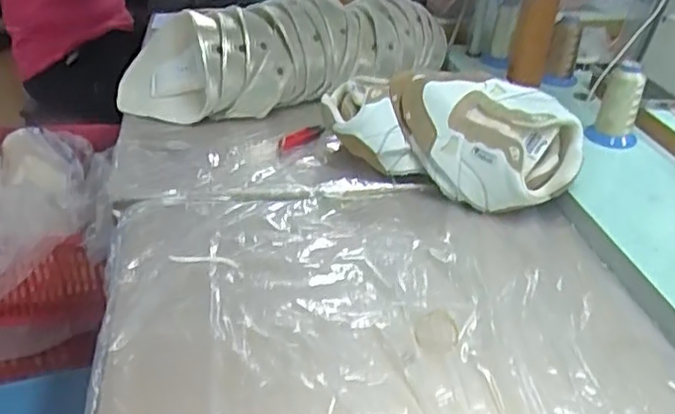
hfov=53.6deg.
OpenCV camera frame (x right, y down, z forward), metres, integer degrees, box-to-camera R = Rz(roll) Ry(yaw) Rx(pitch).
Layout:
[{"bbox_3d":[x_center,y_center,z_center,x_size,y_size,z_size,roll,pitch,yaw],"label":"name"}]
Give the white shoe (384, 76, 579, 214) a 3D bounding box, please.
[{"bbox_3d":[0.184,-0.087,0.871,0.248,0.122,0.146,14,34,18],"label":"white shoe"}]

